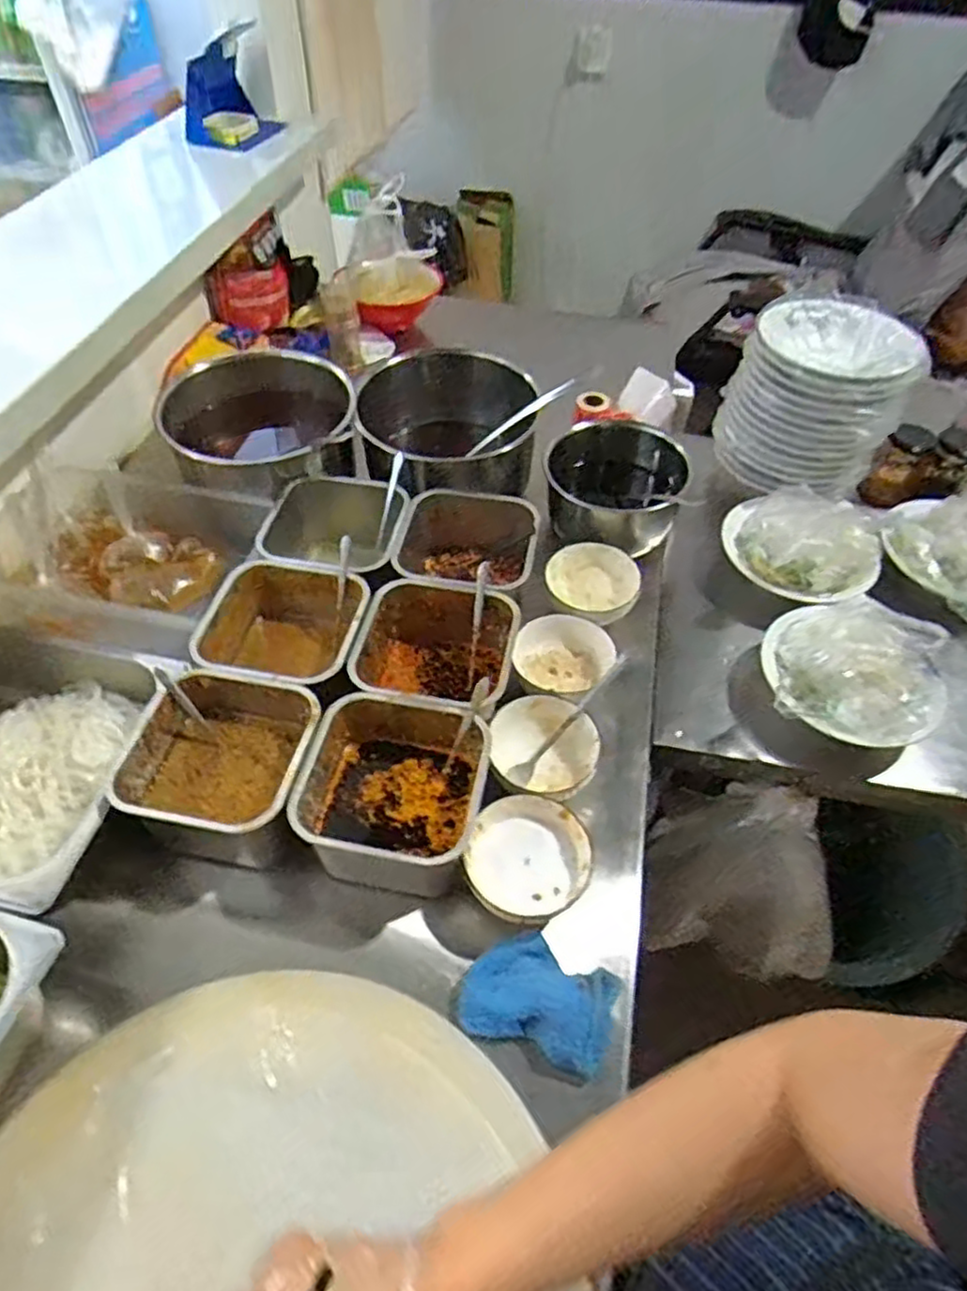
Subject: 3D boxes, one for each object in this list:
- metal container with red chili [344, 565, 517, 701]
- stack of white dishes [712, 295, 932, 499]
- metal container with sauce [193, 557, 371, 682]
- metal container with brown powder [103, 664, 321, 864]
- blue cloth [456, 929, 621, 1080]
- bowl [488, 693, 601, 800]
[{"bbox_3d":[-0.051,0.015,0.781,0.156,0.098,0.168,1,50,-1],"label":"metal container with red chili"},{"bbox_3d":[0.432,-0.319,0.954,0.207,0.184,0.175,33,57,24],"label":"stack of white dishes"},{"bbox_3d":[-0.211,-0.010,0.798,0.161,0.092,0.171,1,50,-1],"label":"metal container with sauce"},{"bbox_3d":[-0.243,0.119,0.696,0.161,0.099,0.161,1,50,-1],"label":"metal container with brown powder"},{"bbox_3d":[0.047,0.292,0.606,0.124,0.027,0.085,17,52,12],"label":"blue cloth"},{"bbox_3d":[0.061,0.112,0.742,0.106,0.054,0.108,2,50,0],"label":"bowl"}]

